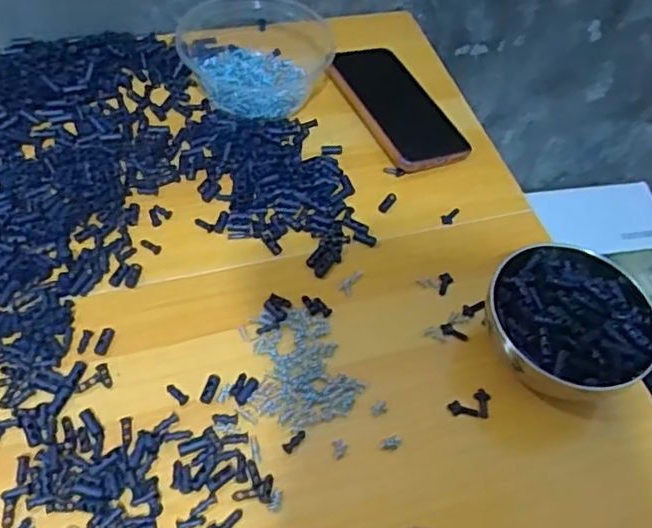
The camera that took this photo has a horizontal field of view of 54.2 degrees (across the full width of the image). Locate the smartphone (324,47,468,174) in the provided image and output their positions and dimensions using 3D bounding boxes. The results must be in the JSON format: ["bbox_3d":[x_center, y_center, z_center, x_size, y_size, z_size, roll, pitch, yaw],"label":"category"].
[{"bbox_3d":[0.063,-0.145,0.582,0.074,0.010,0.159,-19,59,-18],"label":"smartphone"}]

